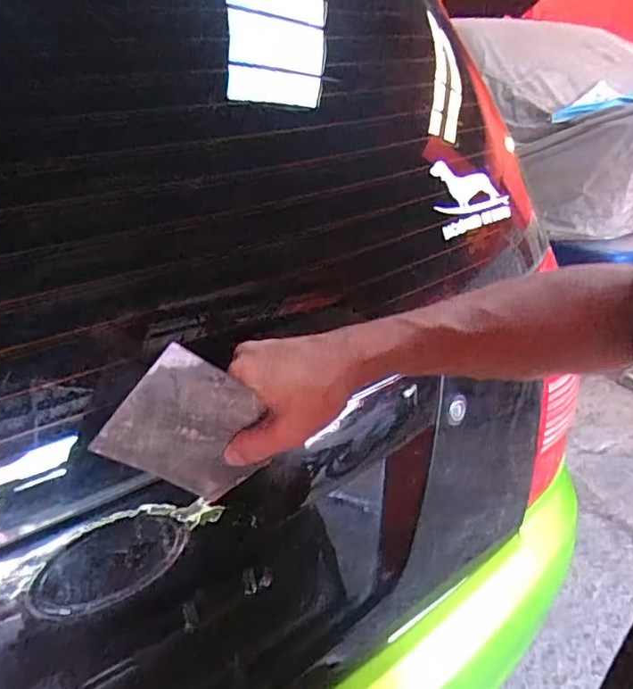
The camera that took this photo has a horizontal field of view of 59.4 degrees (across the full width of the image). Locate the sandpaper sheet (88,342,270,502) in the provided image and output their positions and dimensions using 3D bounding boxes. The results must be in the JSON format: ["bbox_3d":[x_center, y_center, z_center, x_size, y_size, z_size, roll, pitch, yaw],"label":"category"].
[{"bbox_3d":[-0.080,0.060,0.385,0.124,0.107,0.006,31,24,-38],"label":"sandpaper sheet"}]

